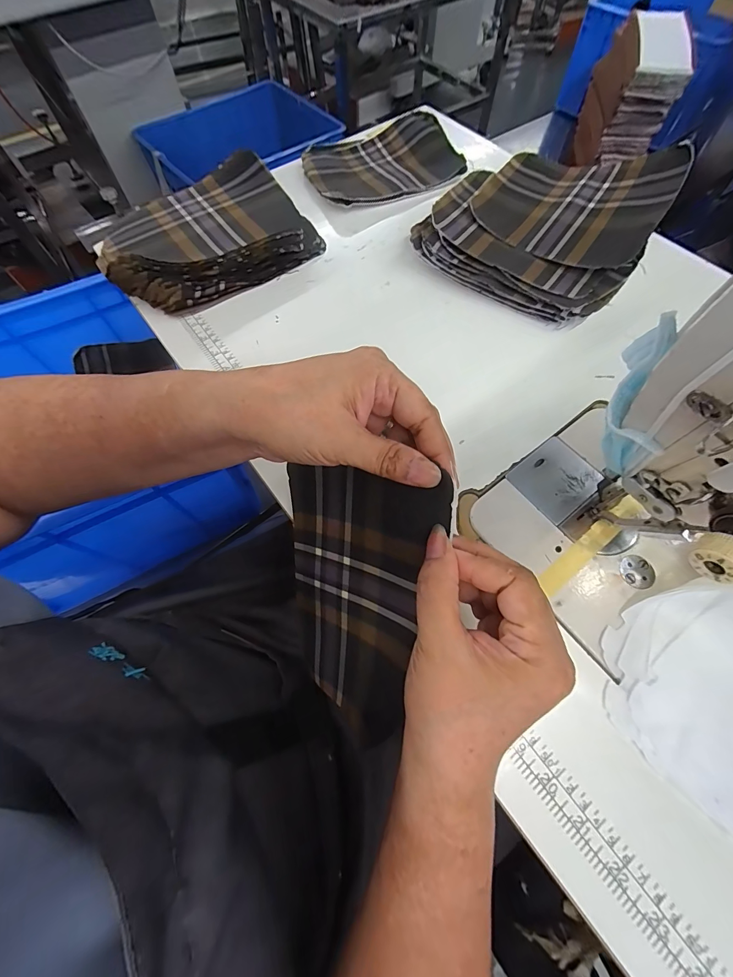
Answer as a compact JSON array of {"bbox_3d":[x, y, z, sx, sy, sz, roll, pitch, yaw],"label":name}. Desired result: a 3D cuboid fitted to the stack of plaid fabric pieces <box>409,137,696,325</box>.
[{"bbox_3d":[0.182,-0.286,0.389,0.216,0.077,0.190,34,70,15],"label":"stack of plaid fabric pieces"}]

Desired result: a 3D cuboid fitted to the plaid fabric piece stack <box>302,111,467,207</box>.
[{"bbox_3d":[0.019,-0.422,0.477,0.187,0.029,0.139,-19,66,-8],"label":"plaid fabric piece stack"}]

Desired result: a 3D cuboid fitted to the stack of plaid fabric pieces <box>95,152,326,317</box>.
[{"bbox_3d":[-0.174,-0.274,0.398,0.218,0.051,0.146,-39,71,-16],"label":"stack of plaid fabric pieces"}]

